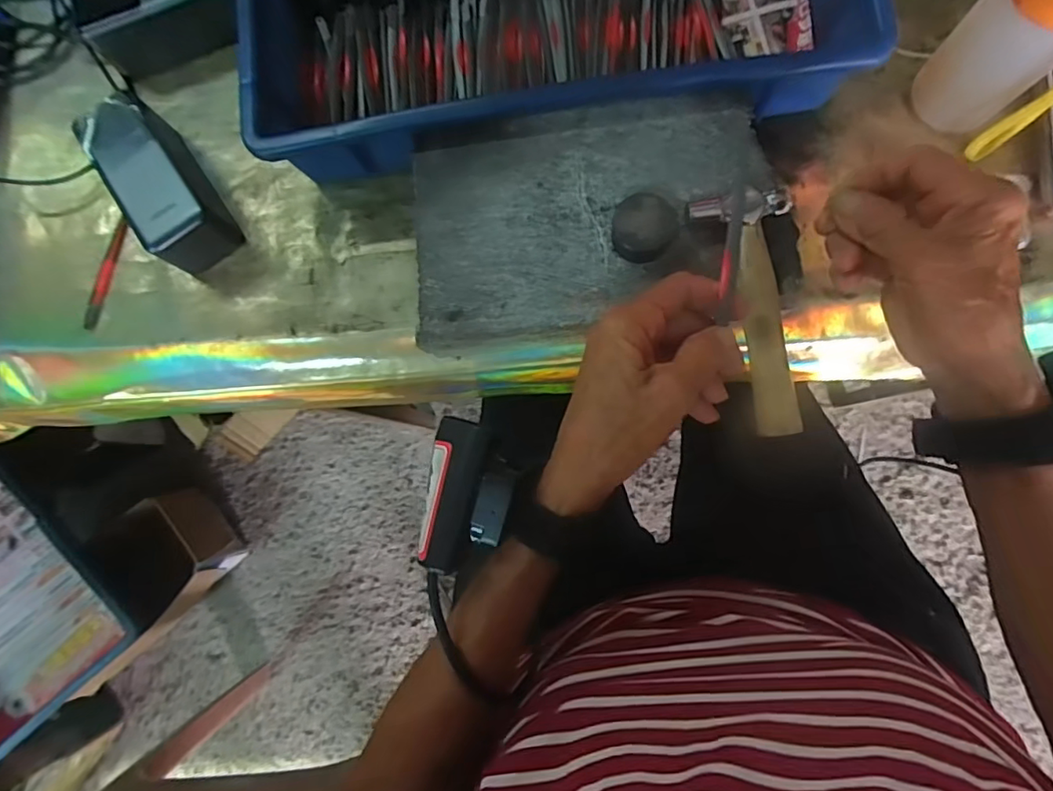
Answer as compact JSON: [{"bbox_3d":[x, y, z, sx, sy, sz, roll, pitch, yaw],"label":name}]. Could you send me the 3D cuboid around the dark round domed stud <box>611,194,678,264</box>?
[{"bbox_3d":[0.072,-0.104,0.340,0.038,0.017,0.042,40,90,7],"label":"dark round domed stud"}]

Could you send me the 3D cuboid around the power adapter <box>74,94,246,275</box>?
[{"bbox_3d":[-0.281,-0.162,0.419,0.056,0.052,0.129,-36,81,1],"label":"power adapter"}]

